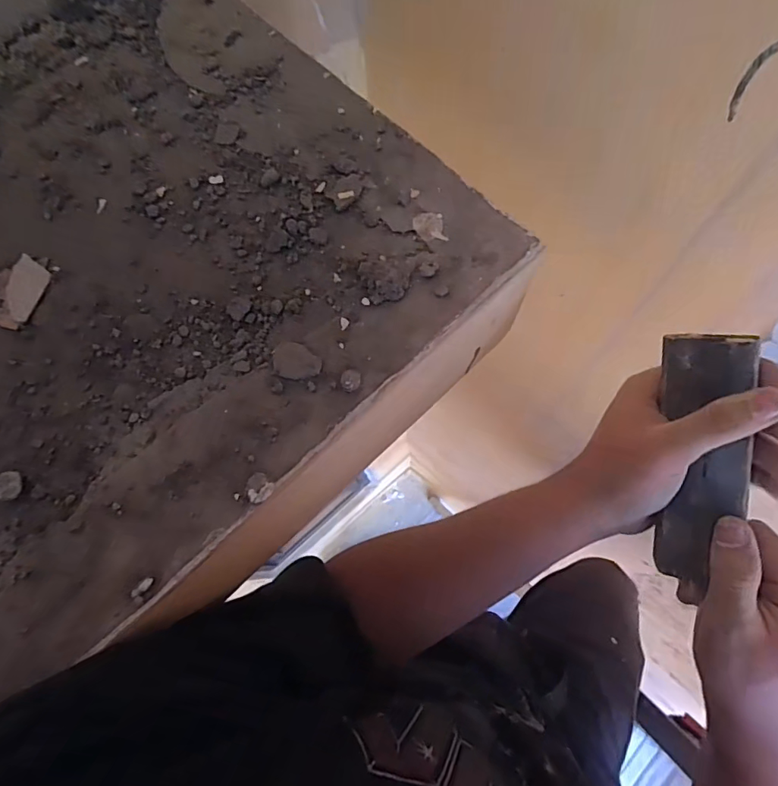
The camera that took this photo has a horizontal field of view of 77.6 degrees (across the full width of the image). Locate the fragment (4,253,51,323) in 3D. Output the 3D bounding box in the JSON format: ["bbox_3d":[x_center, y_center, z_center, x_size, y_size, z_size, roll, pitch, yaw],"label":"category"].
[{"bbox_3d":[-0.188,-0.054,0.249,0.018,0.005,0.035,7,72,5],"label":"fragment"}]

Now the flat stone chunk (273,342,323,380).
[{"bbox_3d":[-0.045,-0.014,0.230,0.023,0.004,0.018,35,76,13],"label":"flat stone chunk"}]

